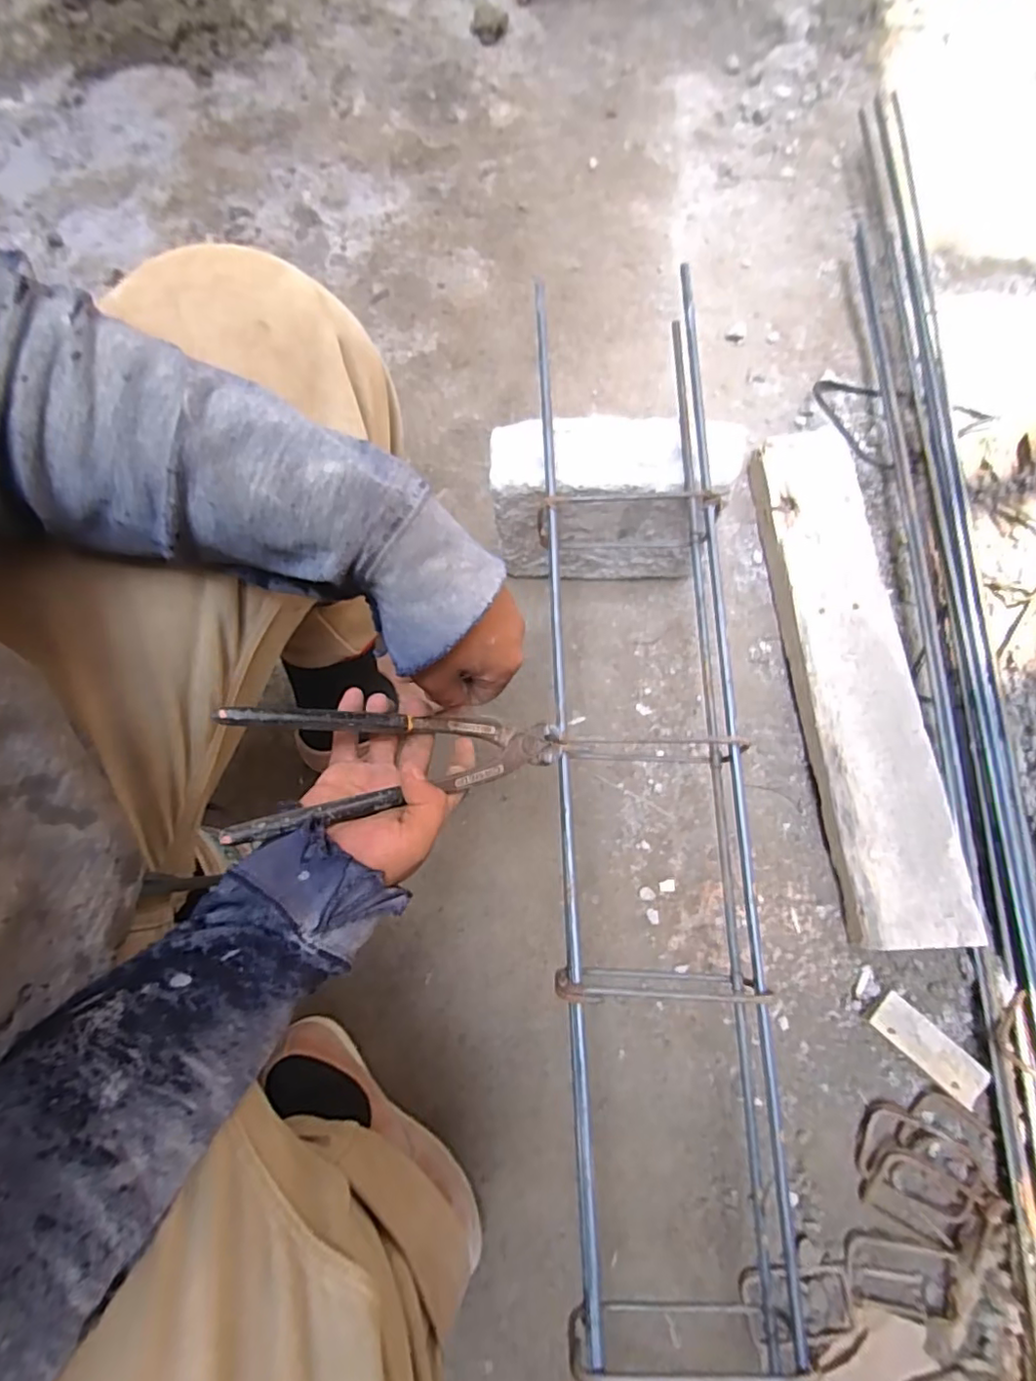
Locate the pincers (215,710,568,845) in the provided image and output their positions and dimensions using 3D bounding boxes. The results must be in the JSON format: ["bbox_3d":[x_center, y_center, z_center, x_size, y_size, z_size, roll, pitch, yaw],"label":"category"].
[{"bbox_3d":[-0.065,0.043,0.374,0.218,0.017,0.068,-2,73,-33],"label":"pincers"}]

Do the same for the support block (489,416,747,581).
[{"bbox_3d":[0.090,-0.196,0.650,0.226,0.222,0.082,2,76,1],"label":"support block"}]

